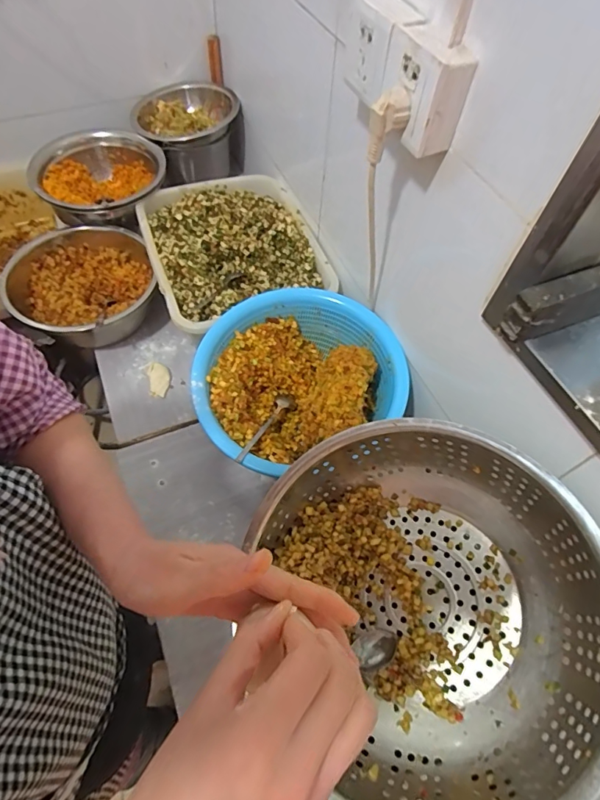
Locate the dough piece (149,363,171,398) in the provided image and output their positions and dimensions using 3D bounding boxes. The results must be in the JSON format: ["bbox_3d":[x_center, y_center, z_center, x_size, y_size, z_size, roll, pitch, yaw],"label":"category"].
[{"bbox_3d":[-0.258,-0.037,0.826,0.038,0.008,0.073,-13,58,-12],"label":"dough piece"}]

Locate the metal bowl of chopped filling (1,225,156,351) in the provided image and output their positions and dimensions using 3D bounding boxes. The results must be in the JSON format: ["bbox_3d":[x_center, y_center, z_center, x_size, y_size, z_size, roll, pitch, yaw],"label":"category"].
[{"bbox_3d":[-0.421,-0.218,0.876,0.249,0.097,0.273,2,57,-3],"label":"metal bowl of chopped filling"}]

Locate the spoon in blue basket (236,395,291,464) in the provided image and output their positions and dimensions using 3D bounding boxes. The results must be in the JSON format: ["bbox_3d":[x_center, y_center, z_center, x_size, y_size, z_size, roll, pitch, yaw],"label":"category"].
[{"bbox_3d":[-0.054,0.038,0.690,0.025,0.021,0.186,22,36,10],"label":"spoon in blue basket"}]

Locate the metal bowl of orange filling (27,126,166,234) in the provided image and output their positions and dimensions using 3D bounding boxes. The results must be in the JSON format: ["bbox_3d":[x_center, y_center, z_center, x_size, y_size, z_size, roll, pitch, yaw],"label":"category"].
[{"bbox_3d":[-0.422,-0.474,0.964,0.236,0.108,0.244,28,59,14],"label":"metal bowl of orange filling"}]

